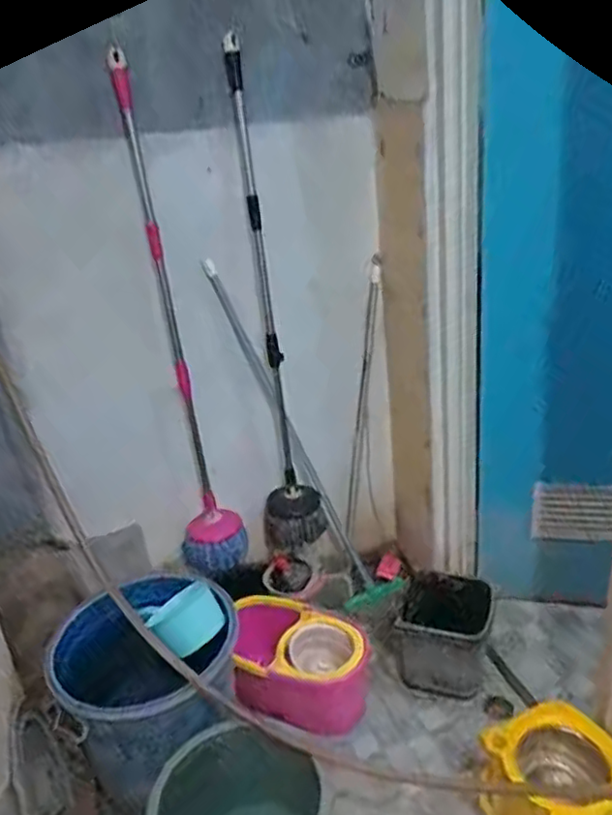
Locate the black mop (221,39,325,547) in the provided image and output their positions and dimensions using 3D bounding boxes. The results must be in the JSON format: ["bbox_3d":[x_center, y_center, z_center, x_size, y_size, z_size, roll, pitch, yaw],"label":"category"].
[{"bbox_3d":[-0.117,-0.258,1.807,0.178,1.361,0.366,-9,25,-4],"label":"black mop"}]

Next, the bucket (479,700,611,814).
[{"bbox_3d":[0.501,0.758,1.281,0.224,0.248,0.244,-23,30,-31],"label":"bucket"}]

